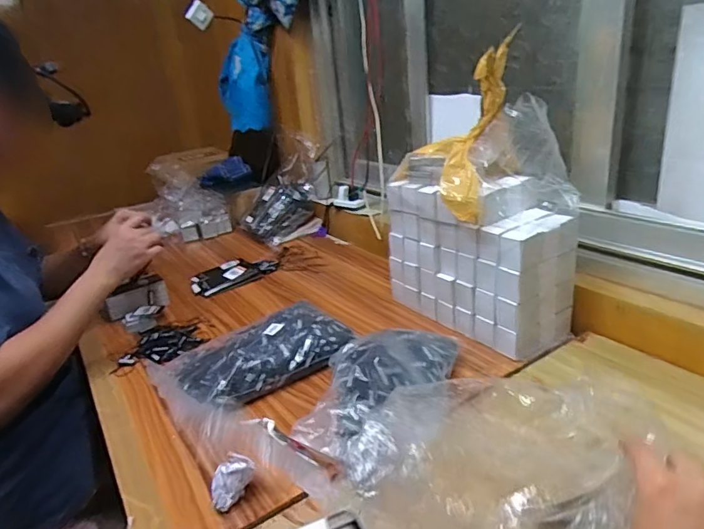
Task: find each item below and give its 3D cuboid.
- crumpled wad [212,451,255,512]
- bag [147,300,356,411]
[{"bbox_3d":[-0.123,0.219,0.503,0.044,0.036,0.031,-20,26,-32],"label":"crumpled wad"},{"bbox_3d":[-0.152,0.125,0.733,0.258,0.055,0.189,-19,25,-31],"label":"bag"}]

